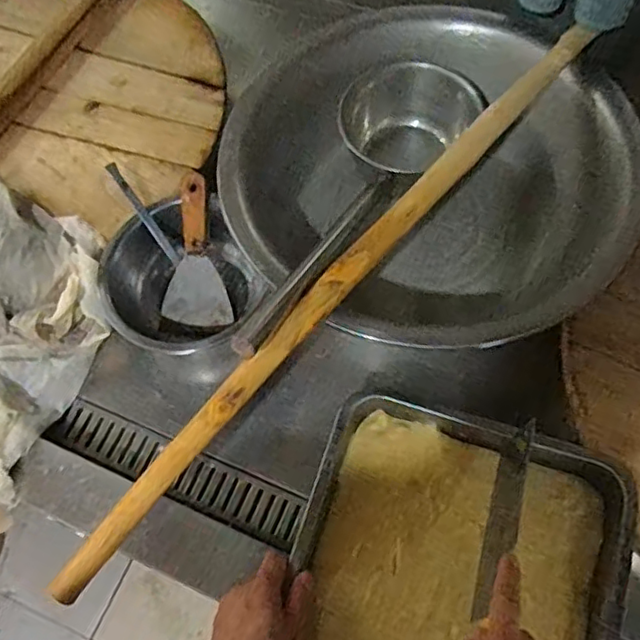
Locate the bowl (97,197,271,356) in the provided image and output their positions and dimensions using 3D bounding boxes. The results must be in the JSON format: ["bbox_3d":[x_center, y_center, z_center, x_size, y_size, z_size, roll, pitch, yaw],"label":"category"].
[{"bbox_3d":[-0.165,-0.055,0.738,0.179,0.083,0.170,-1,65,2],"label":"bowl"}]

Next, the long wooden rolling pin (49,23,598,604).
[{"bbox_3d":[0.041,-0.057,0.593,0.027,0.027,0.774,37,72,18],"label":"long wooden rolling pin"}]

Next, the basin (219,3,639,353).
[{"bbox_3d":[0.121,-0.165,0.737,0.438,0.159,0.450,-1,65,2],"label":"basin"}]

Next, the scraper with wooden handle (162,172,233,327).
[{"bbox_3d":[-0.150,-0.084,0.734,0.080,0.018,0.178,2,99,4],"label":"scraper with wooden handle"}]

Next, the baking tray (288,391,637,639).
[{"bbox_3d":[0.107,0.272,0.535,0.283,0.030,0.378,16,67,10],"label":"baking tray"}]

